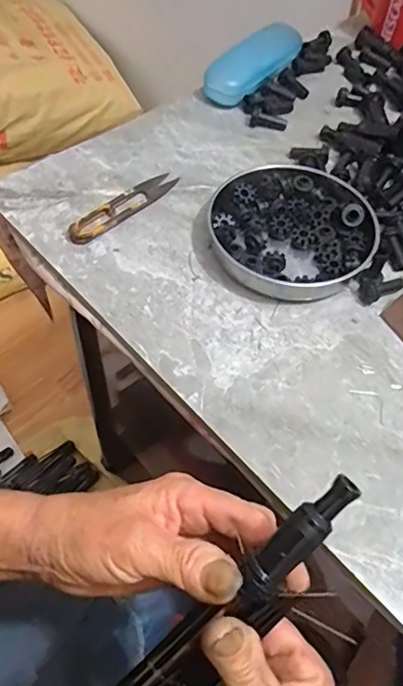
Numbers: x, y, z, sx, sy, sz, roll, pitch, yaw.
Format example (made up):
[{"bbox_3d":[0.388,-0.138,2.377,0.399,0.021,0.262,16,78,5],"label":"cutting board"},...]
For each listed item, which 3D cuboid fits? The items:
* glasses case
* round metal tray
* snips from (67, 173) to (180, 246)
[{"bbox_3d":[0.064,-0.309,0.595,0.050,0.031,0.145,38,61,18],"label":"glasses case"},{"bbox_3d":[0.076,-0.099,0.460,0.133,0.026,0.135,2,57,-3],"label":"round metal tray"},{"bbox_3d":[-0.068,-0.122,0.475,0.026,0.009,0.118,40,62,20],"label":"snips"}]

